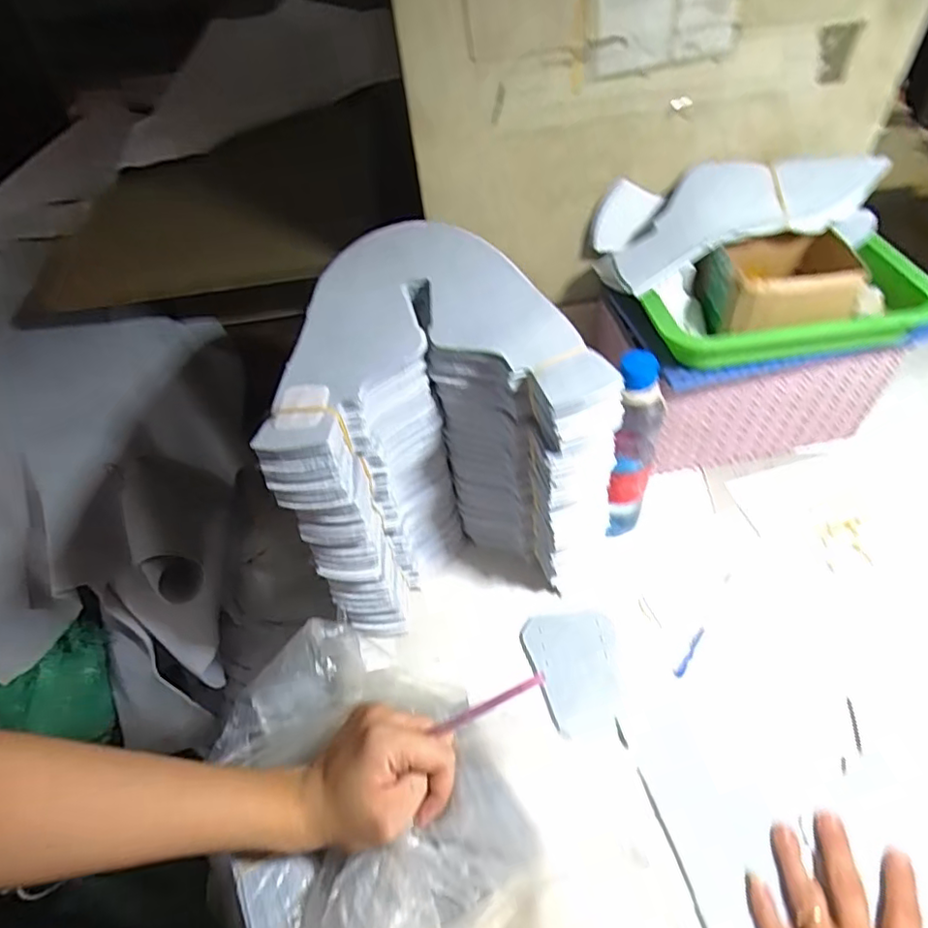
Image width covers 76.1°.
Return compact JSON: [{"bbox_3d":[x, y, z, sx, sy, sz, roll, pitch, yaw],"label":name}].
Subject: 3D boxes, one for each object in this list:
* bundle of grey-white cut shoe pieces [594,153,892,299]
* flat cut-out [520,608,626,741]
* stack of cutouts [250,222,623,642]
[{"bbox_3d":[0.257,-0.236,0.562,0.263,0.072,0.100,-12,49,12],"label":"bundle of grey-white cut shoe pieces"},{"bbox_3d":[0.105,0.184,0.539,0.079,0.005,0.109,-15,47,-2],"label":"flat cut-out"},{"bbox_3d":[-0.027,-0.033,0.560,0.246,0.272,0.246,-13,50,-5],"label":"stack of cutouts"}]

